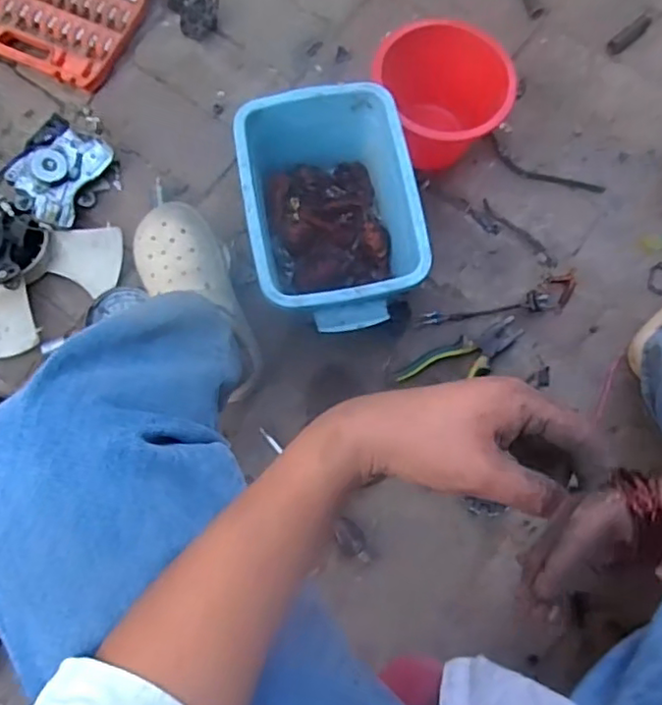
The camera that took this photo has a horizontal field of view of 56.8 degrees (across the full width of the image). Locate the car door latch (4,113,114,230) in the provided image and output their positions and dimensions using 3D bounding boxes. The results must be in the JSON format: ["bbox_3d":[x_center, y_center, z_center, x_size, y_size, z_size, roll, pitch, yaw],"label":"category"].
[{"bbox_3d":[-0.372,-0.246,0.836,0.096,0.040,0.138,36,69,-23],"label":"car door latch"}]

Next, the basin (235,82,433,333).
[{"bbox_3d":[-0.002,-0.163,0.782,0.195,0.162,0.285,-10,77,-4],"label":"basin"}]

